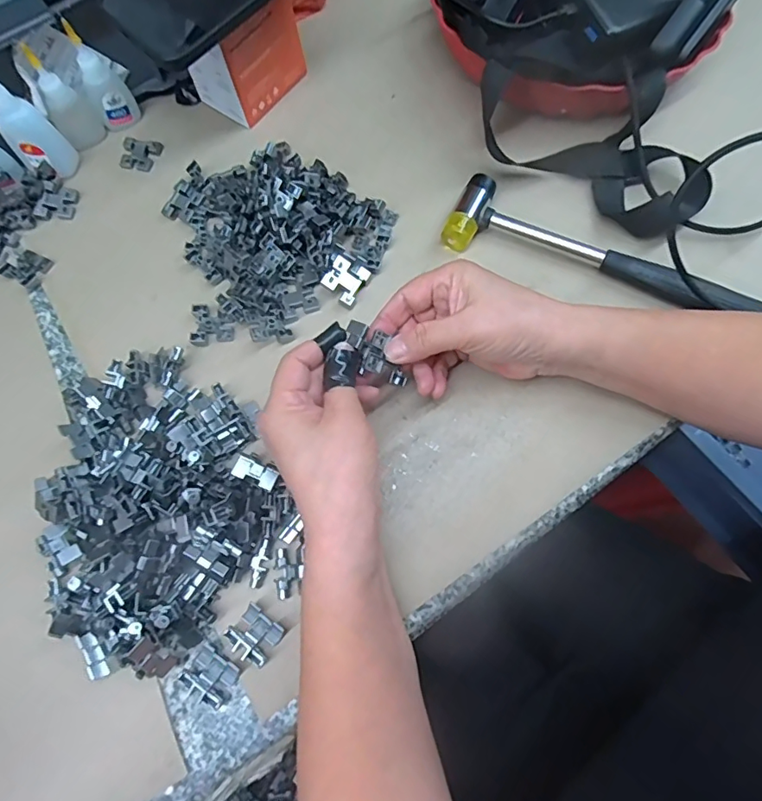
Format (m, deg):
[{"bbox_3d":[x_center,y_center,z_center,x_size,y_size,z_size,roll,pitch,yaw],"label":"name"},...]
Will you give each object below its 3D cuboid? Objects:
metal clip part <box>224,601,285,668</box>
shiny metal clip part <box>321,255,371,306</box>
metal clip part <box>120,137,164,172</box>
[{"bbox_3d":[-0.077,0.142,0.304,0.029,0.010,0.027,32,74,13],"label":"metal clip part"},{"bbox_3d":[-0.028,-0.092,0.385,0.028,0.011,0.030,36,78,-12],"label":"shiny metal clip part"},{"bbox_3d":[-0.215,-0.219,0.448,0.034,0.007,0.030,13,71,6],"label":"metal clip part"}]

